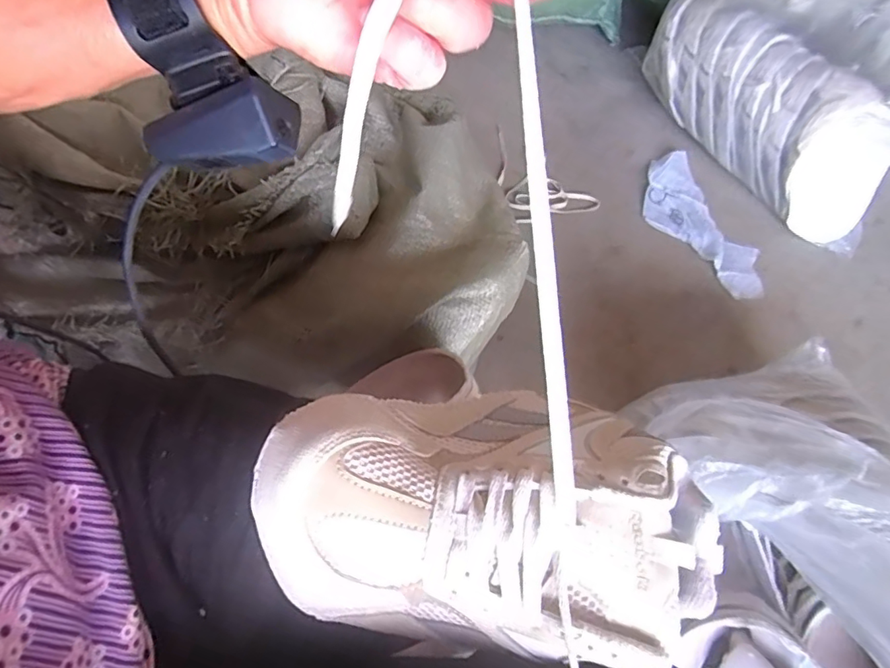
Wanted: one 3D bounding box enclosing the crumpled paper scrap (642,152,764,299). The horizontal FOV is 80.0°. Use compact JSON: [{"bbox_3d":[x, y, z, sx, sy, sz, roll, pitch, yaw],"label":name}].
[{"bbox_3d":[0.409,-0.181,0.853,0.121,0.035,0.298,-22,60,-15],"label":"crumpled paper scrap"}]

